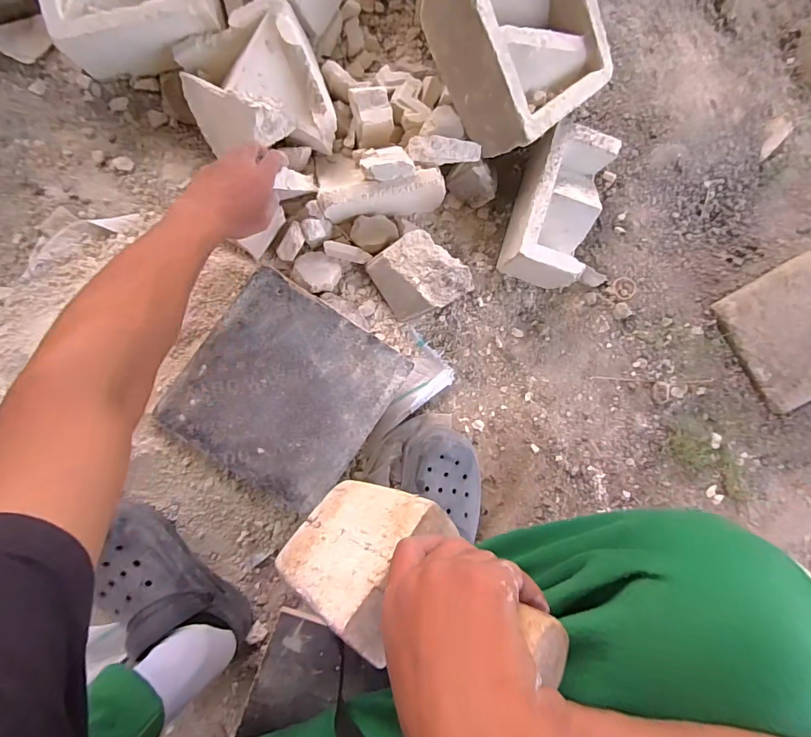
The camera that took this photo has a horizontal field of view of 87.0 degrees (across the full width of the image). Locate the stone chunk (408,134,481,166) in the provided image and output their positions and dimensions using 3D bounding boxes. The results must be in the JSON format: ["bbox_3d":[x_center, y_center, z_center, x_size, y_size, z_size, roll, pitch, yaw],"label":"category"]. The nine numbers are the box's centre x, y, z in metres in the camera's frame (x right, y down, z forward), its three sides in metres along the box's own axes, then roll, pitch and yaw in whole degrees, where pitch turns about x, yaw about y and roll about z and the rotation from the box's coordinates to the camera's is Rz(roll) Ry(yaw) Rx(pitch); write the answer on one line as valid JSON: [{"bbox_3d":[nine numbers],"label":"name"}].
[{"bbox_3d":[0.054,-0.294,0.579,0.098,0.022,0.031,2,87,-6],"label":"stone chunk"}]

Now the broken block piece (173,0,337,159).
[{"bbox_3d":[-0.195,-0.363,0.550,0.170,0.077,0.167,-18,89,-7],"label":"broken block piece"}]

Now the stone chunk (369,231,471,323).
[{"bbox_3d":[0.017,-0.130,0.610,0.105,0.083,0.111,-33,94,-5],"label":"stone chunk"}]

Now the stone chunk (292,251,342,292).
[{"bbox_3d":[-0.126,-0.135,0.616,0.063,0.027,0.063,8,62,-14],"label":"stone chunk"}]

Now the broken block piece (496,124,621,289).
[{"bbox_3d":[0.221,-0.233,0.643,0.112,0.118,0.199,13,88,-5],"label":"broken block piece"}]

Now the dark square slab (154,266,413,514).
[{"bbox_3d":[-0.153,0.029,0.561,0.240,0.016,0.245,33,84,-4],"label":"dark square slab"}]

